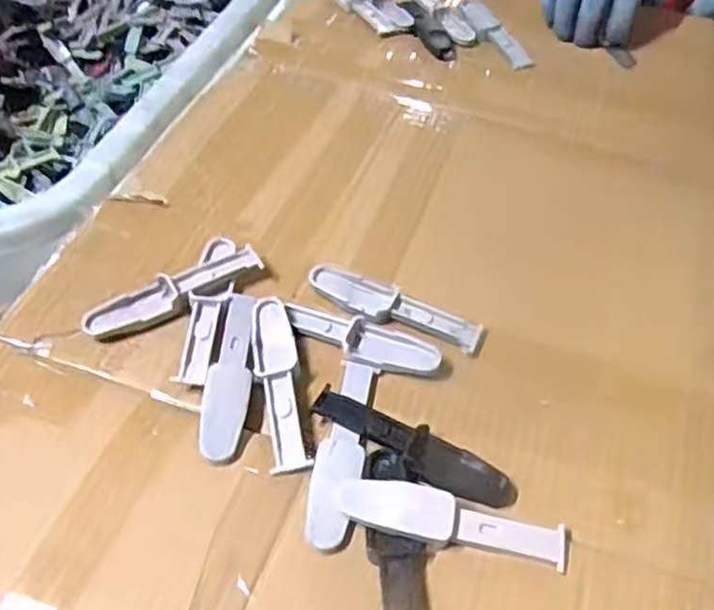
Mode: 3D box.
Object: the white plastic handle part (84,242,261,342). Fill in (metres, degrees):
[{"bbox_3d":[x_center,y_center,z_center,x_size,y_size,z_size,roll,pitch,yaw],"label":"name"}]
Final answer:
[{"bbox_3d":[-0.104,-0.008,0.401,0.102,0.013,0.024,-21,54,-22],"label":"white plastic handle part"}]

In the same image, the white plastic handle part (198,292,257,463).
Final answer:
[{"bbox_3d":[-0.065,0.035,0.369,0.021,0.010,0.102,4,49,-2],"label":"white plastic handle part"}]

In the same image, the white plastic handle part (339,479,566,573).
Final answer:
[{"bbox_3d":[0.043,0.098,0.317,0.102,0.017,0.022,9,49,3],"label":"white plastic handle part"}]

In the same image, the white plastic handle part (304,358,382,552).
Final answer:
[{"bbox_3d":[-0.006,0.066,0.341,0.021,0.014,0.105,10,49,4],"label":"white plastic handle part"}]

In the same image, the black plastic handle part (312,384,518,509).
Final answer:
[{"bbox_3d":[0.027,0.071,0.346,0.106,0.009,0.025,23,51,15],"label":"black plastic handle part"}]

